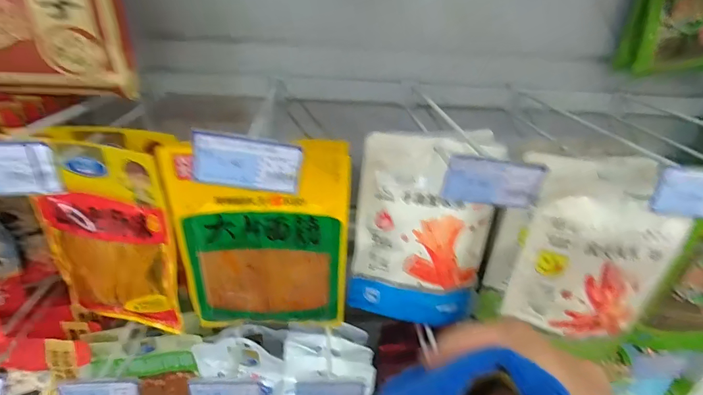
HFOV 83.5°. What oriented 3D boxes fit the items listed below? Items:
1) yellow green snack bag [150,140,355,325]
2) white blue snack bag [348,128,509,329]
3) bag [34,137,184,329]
[{"bbox_3d":[-0.104,0.059,0.460,0.189,0.257,0.031,-1,31,-8],"label":"yellow green snack bag"},{"bbox_3d":[0.090,0.048,0.504,0.165,0.249,0.047,7,31,5],"label":"white blue snack bag"},{"bbox_3d":[-0.291,0.054,0.476,0.167,0.251,0.031,11,32,12],"label":"bag"}]

